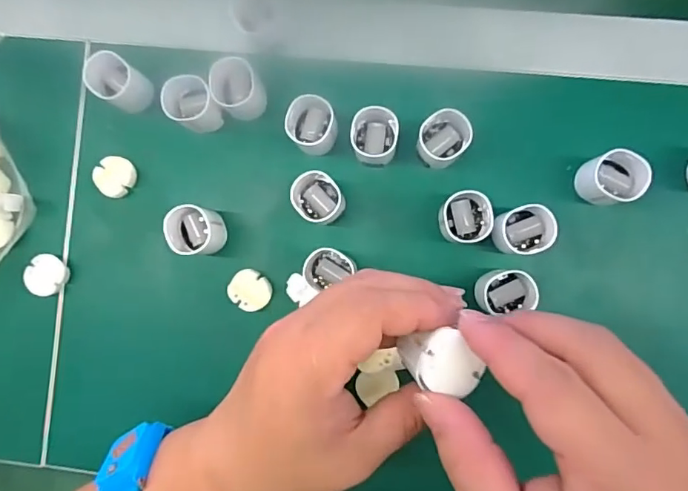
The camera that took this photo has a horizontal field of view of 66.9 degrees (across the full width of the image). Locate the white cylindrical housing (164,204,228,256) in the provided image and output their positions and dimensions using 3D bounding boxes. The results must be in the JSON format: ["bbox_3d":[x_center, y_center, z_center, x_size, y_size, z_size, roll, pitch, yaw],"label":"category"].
[{"bbox_3d":[-0.095,-0.010,0.336,0.028,0.035,0.031,3,92,6],"label":"white cylindrical housing"}]

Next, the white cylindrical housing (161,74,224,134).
[{"bbox_3d":[-0.096,-0.091,0.337,0.032,0.031,0.030,0,91,6],"label":"white cylindrical housing"}]

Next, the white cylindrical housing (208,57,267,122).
[{"bbox_3d":[-0.068,-0.100,0.333,0.026,0.027,0.032,-23,89,6],"label":"white cylindrical housing"}]

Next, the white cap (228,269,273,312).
[{"bbox_3d":[-0.062,0.030,0.345,0.024,0.009,0.028,-44,87,5],"label":"white cap"}]

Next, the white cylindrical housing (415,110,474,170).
[{"bbox_3d":[0.061,-0.066,0.323,0.028,0.031,0.032,45,95,3],"label":"white cylindrical housing"}]

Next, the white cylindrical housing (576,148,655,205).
[{"bbox_3d":[0.161,-0.040,0.314,0.029,0.034,0.030,0,91,6],"label":"white cylindrical housing"}]

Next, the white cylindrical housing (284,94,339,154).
[{"bbox_3d":[-0.020,-0.076,0.329,0.027,0.028,0.032,17,93,5],"label":"white cylindrical housing"}]

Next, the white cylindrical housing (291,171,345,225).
[{"bbox_3d":[-0.016,-0.030,0.333,0.028,0.026,0.034,-23,89,6],"label":"white cylindrical housing"}]

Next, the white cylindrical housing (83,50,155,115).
[{"bbox_3d":[-0.146,-0.106,0.344,0.033,0.037,0.028,33,94,4],"label":"white cylindrical housing"}]

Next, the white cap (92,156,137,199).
[{"bbox_3d":[-0.156,-0.047,0.355,0.024,0.010,0.026,0,91,6],"label":"white cap"}]

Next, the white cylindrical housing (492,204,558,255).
[{"bbox_3d":[0.108,-0.010,0.319,0.032,0.035,0.028,-1,91,6],"label":"white cylindrical housing"}]

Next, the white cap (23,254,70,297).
[{"bbox_3d":[-0.201,0.020,0.356,0.027,0.015,0.024,-42,87,5],"label":"white cap"}]

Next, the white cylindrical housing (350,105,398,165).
[{"bbox_3d":[0.020,-0.068,0.328,0.027,0.030,0.031,9,92,5],"label":"white cylindrical housing"}]

